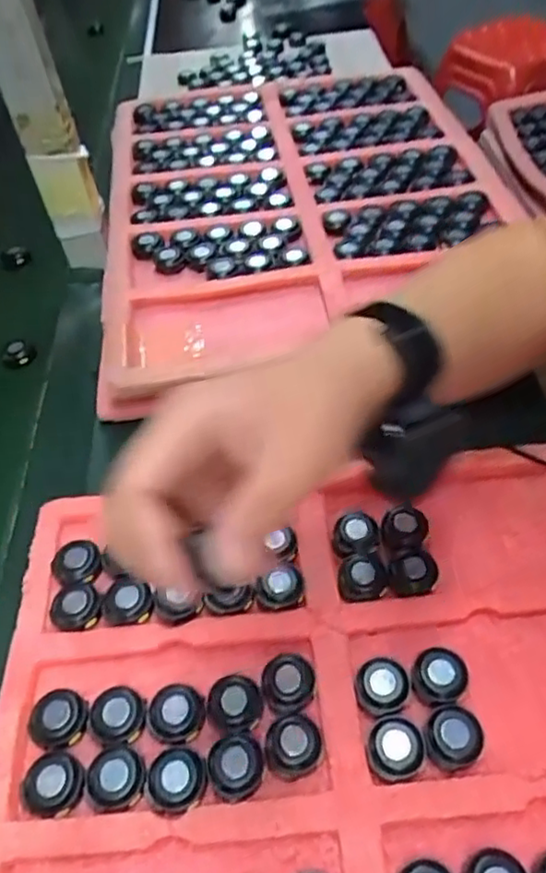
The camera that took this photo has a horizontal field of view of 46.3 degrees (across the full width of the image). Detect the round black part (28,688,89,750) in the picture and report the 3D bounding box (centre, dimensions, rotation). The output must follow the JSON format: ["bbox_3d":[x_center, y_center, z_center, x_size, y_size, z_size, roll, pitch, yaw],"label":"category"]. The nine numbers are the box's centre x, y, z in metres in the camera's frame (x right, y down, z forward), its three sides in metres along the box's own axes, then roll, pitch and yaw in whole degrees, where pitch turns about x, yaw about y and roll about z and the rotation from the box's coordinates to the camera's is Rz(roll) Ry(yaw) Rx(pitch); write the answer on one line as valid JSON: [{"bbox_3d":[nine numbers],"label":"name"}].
[{"bbox_3d":[-0.117,0.150,0.343,0.031,0.008,0.029,36,61,26],"label":"round black part"}]

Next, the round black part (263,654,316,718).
[{"bbox_3d":[0.009,0.133,0.345,0.029,0.011,0.027,-1,52,1],"label":"round black part"}]

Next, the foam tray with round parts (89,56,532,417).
[{"bbox_3d":[0.024,-0.253,0.646,0.367,0.034,0.510,-6,52,-2],"label":"foam tray with round parts"}]

